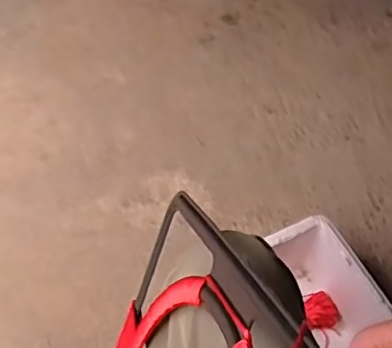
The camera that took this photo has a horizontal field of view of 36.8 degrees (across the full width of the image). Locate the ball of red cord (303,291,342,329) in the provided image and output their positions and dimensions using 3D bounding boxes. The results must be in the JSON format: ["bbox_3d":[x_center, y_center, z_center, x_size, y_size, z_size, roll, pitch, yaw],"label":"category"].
[{"bbox_3d":[0.195,0.214,0.921,0.059,0.038,0.052,3,54,-3],"label":"ball of red cord"}]

